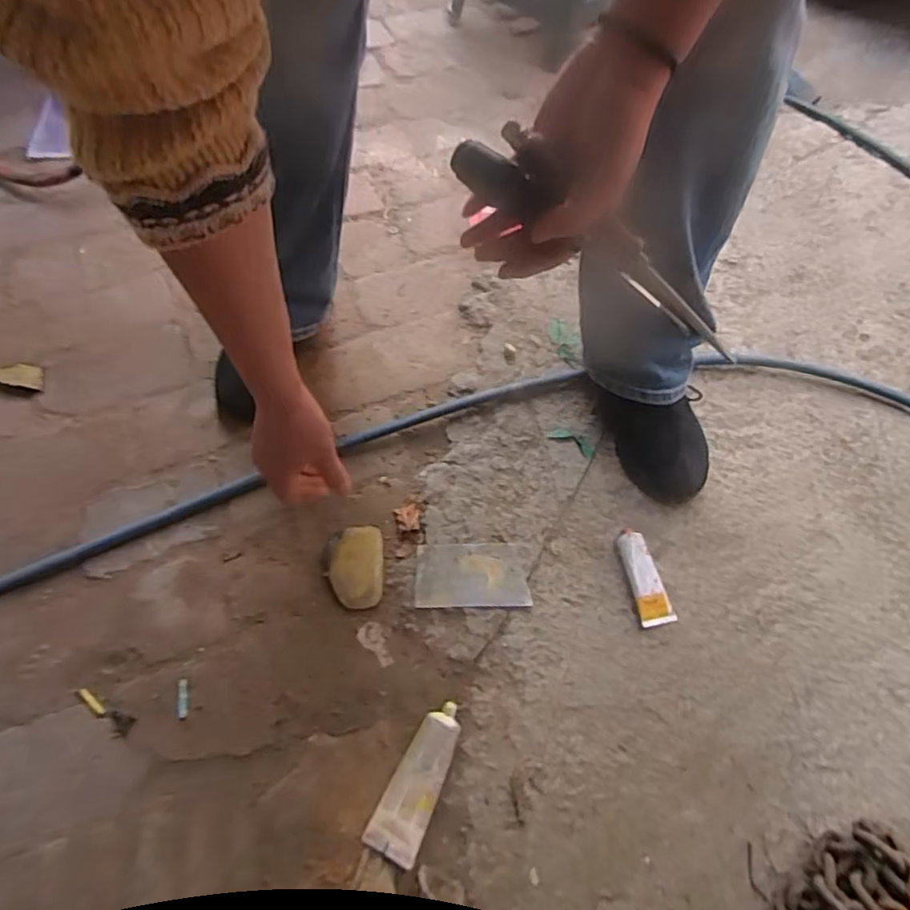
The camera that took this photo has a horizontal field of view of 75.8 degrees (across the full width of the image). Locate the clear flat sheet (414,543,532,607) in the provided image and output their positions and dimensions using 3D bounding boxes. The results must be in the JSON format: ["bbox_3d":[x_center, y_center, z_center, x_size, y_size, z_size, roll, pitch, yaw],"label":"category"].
[{"bbox_3d":[0.018,0.135,0.664,0.124,0.010,0.076,-2,59,2],"label":"clear flat sheet"}]

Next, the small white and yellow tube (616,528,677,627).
[{"bbox_3d":[0.210,0.136,0.655,0.037,0.021,0.104,-12,60,-7],"label":"small white and yellow tube"}]

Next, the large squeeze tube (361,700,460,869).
[{"bbox_3d":[-0.035,0.310,0.565,0.049,0.030,0.137,21,62,12],"label":"large squeeze tube"}]

